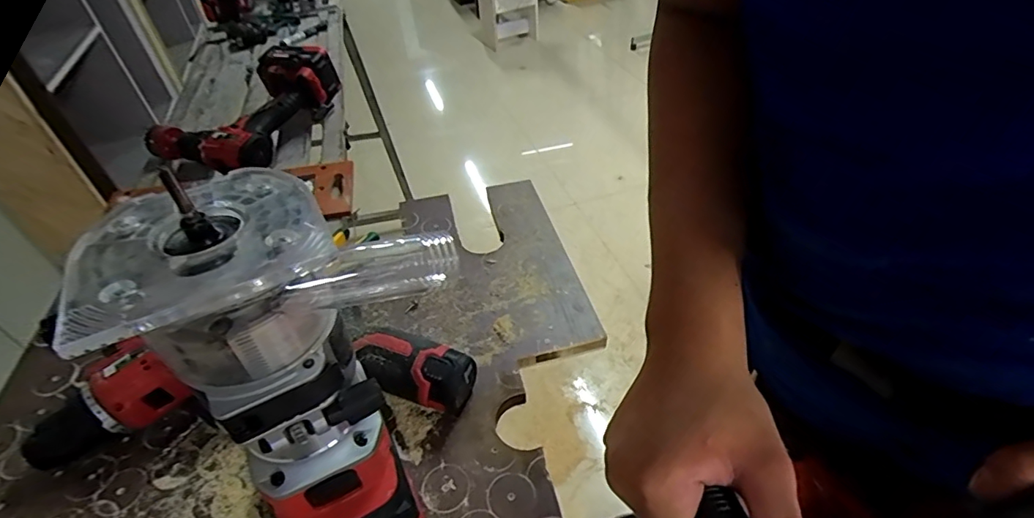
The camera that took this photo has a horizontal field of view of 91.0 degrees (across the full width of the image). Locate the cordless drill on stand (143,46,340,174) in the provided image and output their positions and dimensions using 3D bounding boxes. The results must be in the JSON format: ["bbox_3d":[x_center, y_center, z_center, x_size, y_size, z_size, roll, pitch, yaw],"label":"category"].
[{"bbox_3d":[-0.423,-0.252,0.815,0.186,0.088,0.269,17,47,21],"label":"cordless drill on stand"}]

